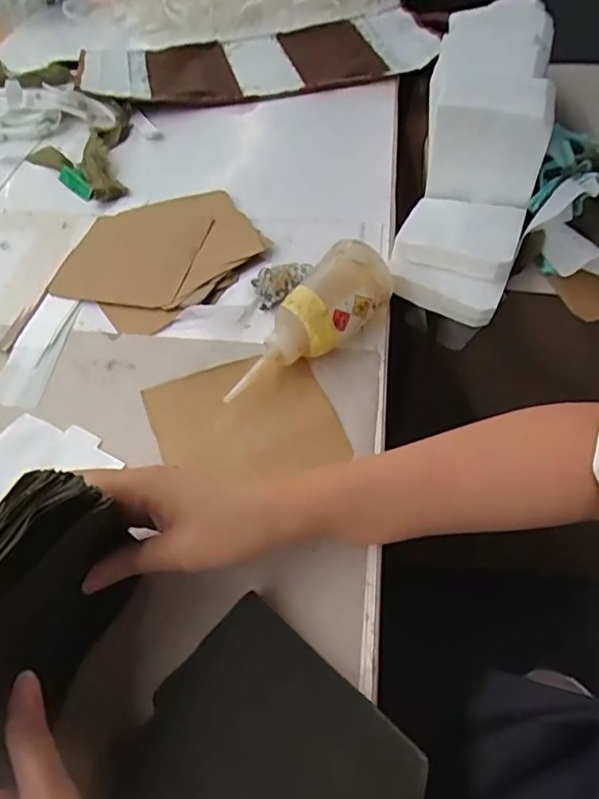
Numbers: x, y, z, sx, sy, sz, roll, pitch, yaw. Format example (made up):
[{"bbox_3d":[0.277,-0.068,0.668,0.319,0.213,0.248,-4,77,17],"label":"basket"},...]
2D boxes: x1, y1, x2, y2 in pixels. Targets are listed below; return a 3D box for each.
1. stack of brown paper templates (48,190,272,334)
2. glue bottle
[{"bbox_3d":[-0.145,-0.153,0.585,0.180,0.022,0.188,30,60,25],"label":"stack of brown paper templates"},{"bbox_3d":[0.007,-0.060,0.466,0.057,0.063,0.168,33,62,26],"label":"glue bottle"}]

